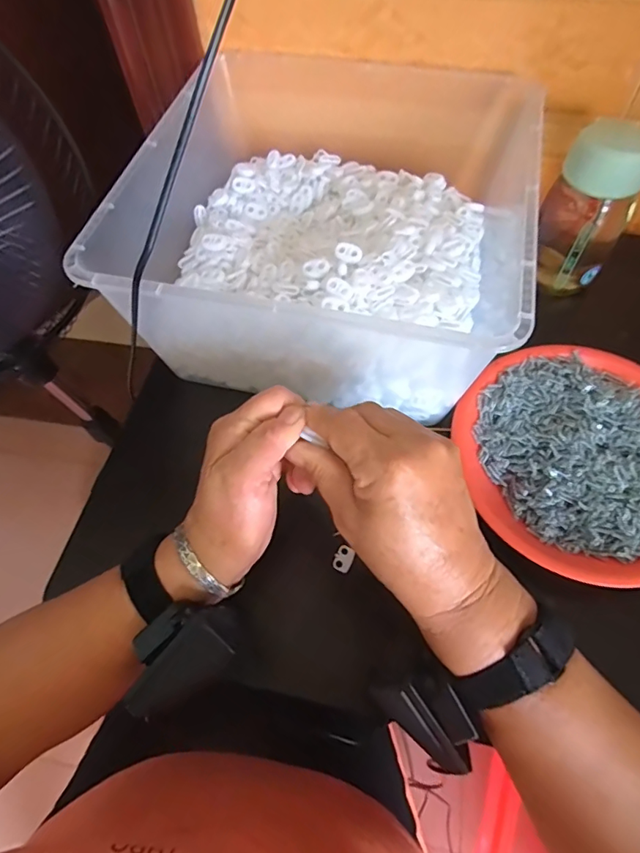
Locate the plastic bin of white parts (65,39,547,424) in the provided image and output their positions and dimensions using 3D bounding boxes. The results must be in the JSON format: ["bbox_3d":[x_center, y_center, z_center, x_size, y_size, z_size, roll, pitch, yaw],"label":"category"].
[{"bbox_3d":[0.015,-0.178,0.427,0.301,0.114,0.302,14,62,10],"label":"plastic bin of white parts"}]

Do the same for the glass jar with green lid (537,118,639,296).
[{"bbox_3d":[0.235,-0.185,0.435,0.069,0.141,0.061,29,66,17],"label":"glass jar with green lid"}]

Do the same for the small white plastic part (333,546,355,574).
[{"bbox_3d":[0.018,0.098,0.358,0.014,0.004,0.018,30,66,17],"label":"small white plastic part"}]

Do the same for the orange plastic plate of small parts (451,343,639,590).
[{"bbox_3d":[0.205,0.023,0.379,0.183,0.025,0.190,-1,61,2],"label":"orange plastic plate of small parts"}]

